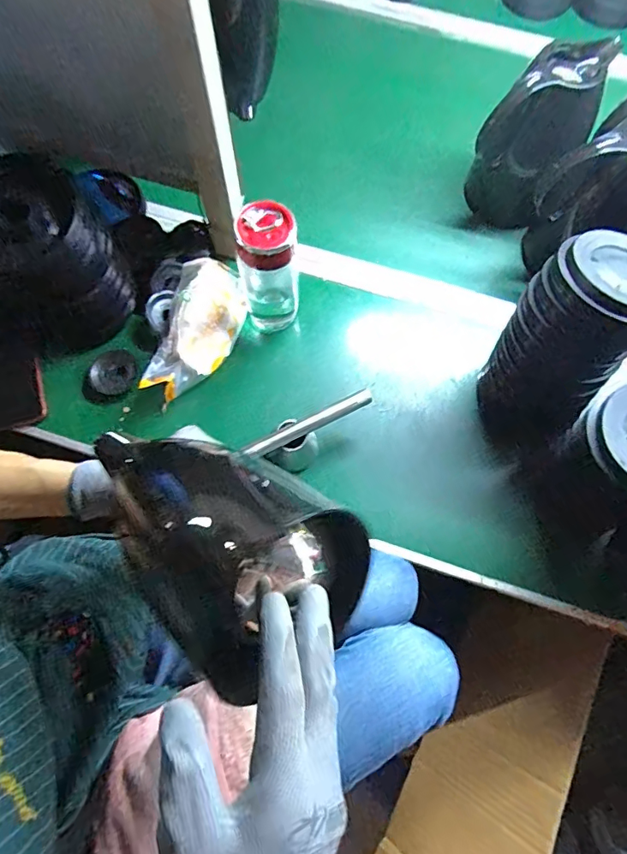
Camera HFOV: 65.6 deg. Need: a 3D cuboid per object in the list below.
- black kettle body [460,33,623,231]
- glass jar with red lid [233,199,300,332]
[{"bbox_3d":[0.296,-0.372,0.646,0.113,0.193,0.137,41,75,12],"label":"black kettle body"},{"bbox_3d":[-0.052,-0.184,0.580,0.065,0.181,0.069,0,71,-1],"label":"glass jar with red lid"}]

